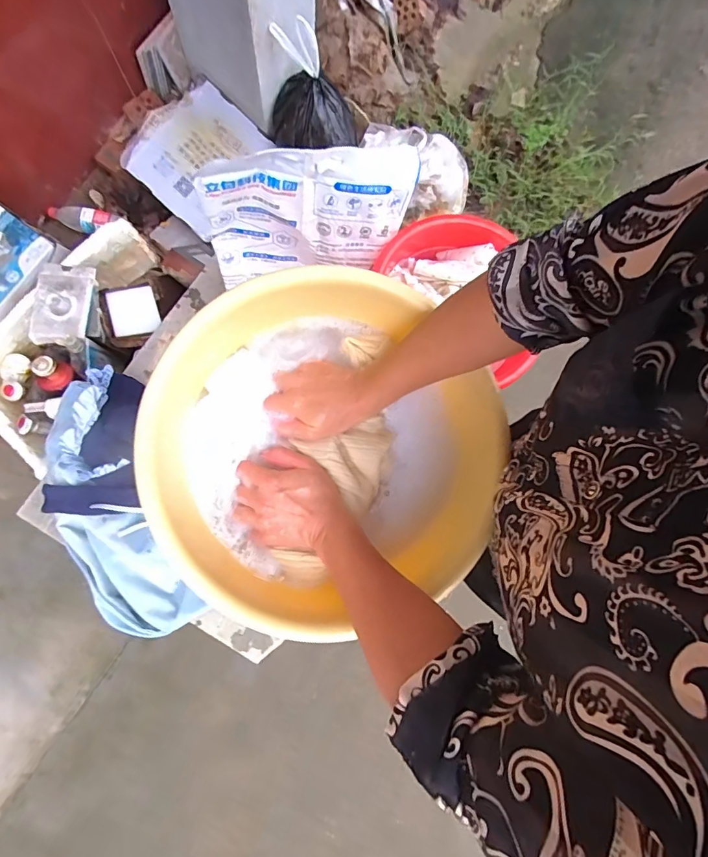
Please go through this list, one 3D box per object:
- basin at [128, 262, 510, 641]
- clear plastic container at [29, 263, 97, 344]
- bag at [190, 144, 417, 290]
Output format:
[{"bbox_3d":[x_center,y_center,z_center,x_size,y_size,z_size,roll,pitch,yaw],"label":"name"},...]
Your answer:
[{"bbox_3d":[-0.047,0.025,0.492,0.341,0.110,0.355,0,80,-1],"label":"basin"},{"bbox_3d":[-0.687,-0.294,1.043,0.130,0.044,0.194,3,83,-4],"label":"clear plastic container"},{"bbox_3d":[-0.079,-0.365,0.765,0.356,0.271,0.066,-2,71,-1],"label":"bag"}]

